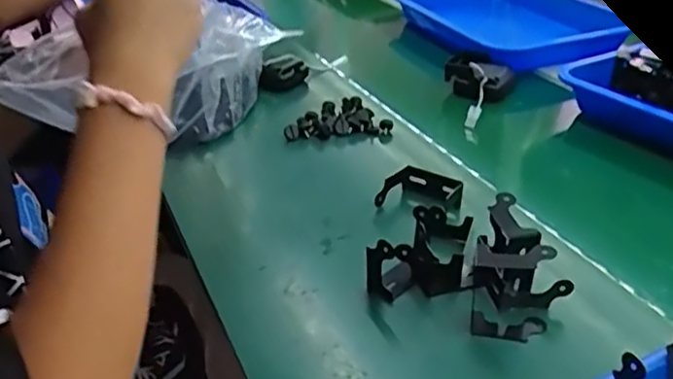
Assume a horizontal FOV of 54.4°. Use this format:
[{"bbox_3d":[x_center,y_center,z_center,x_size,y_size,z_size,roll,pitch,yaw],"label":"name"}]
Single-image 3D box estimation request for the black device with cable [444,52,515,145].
[{"bbox_3d":[0.178,-0.125,0.826,0.083,0.054,0.171,5,32,14],"label":"black device with cable"}]

